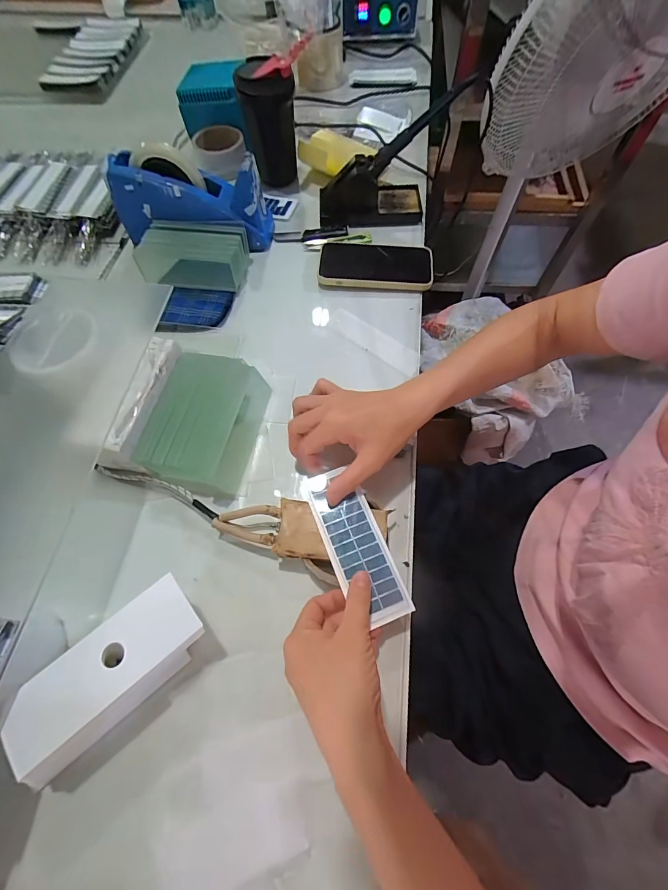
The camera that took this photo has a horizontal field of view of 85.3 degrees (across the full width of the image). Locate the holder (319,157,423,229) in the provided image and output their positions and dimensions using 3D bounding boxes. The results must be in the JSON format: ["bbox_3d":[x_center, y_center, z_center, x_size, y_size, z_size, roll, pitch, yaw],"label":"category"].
[{"bbox_3d":[0.059,-0.388,0.552,0.165,0.064,0.076,-10,65,-4],"label":"holder"}]

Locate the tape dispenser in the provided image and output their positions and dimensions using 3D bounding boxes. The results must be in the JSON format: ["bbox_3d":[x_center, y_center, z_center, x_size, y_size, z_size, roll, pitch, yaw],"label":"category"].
[{"bbox_3d":[-0.201,-0.337,0.515,0.214,0.101,0.072,-8,64,-4],"label":"tape dispenser"}]

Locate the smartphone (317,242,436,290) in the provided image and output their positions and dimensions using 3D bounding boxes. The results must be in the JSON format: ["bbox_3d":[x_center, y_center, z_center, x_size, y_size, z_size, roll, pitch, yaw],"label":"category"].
[{"bbox_3d":[0.061,-0.258,0.522,0.163,0.017,0.084,4,64,1],"label":"smartphone"}]

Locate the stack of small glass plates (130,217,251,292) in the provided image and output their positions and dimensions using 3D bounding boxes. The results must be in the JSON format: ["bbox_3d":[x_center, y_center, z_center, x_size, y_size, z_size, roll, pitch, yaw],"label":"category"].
[{"bbox_3d":[-0.195,-0.267,0.512,0.145,0.046,0.084,3,64,1],"label":"stack of small glass plates"}]

